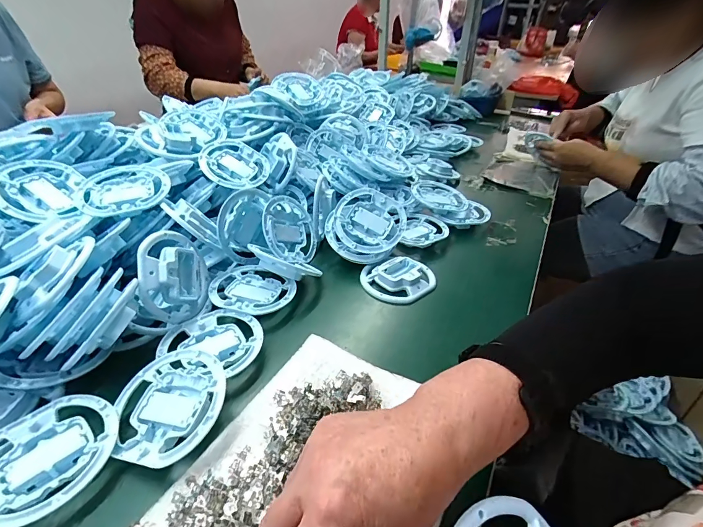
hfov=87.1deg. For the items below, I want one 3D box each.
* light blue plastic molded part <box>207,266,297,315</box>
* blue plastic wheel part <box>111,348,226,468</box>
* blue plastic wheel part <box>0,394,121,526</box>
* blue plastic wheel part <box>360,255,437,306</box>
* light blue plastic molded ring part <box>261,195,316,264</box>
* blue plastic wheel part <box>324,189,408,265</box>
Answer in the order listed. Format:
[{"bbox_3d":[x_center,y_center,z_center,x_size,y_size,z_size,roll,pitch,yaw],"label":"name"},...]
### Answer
[{"bbox_3d":[-0.126,0.033,0.469,0.104,0.016,0.087,11,36,13],"label":"light blue plastic molded part"},{"bbox_3d":[-0.160,0.126,0.331,0.102,0.016,0.098,1,47,21],"label":"blue plastic wheel part"},{"bbox_3d":[-0.245,0.154,0.294,0.096,0.018,0.102,12,36,14],"label":"blue plastic wheel part"},{"bbox_3d":[0.065,0.022,0.507,0.100,0.021,0.081,2,35,1],"label":"blue plastic wheel part"},{"bbox_3d":[-0.091,-0.051,0.542,0.014,0.098,0.097,-17,68,33],"label":"light blue plastic molded ring part"},{"bbox_3d":[0.021,-0.055,0.549,0.105,0.020,0.109,29,73,10],"label":"blue plastic wheel part"}]

